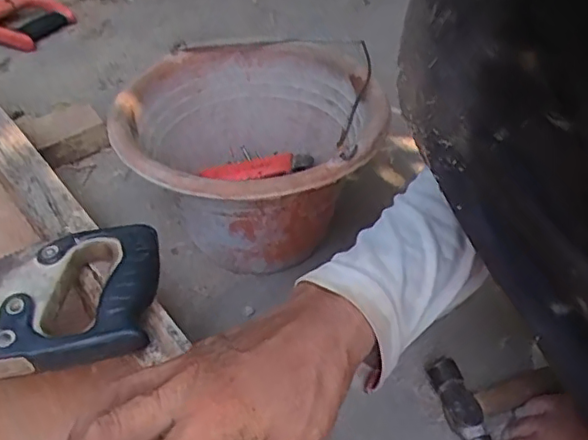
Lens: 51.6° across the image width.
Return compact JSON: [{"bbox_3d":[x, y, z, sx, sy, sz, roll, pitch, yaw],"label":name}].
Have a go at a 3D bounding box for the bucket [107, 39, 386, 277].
[{"bbox_3d":[-0.037,-0.059,0.621,0.237,0.156,0.241,-1,43,1],"label":"bucket"}]

